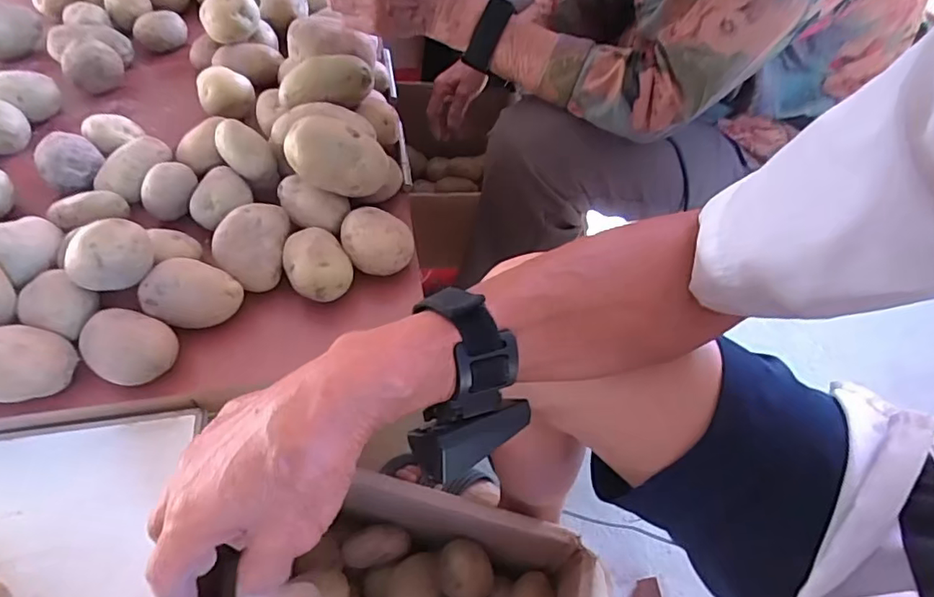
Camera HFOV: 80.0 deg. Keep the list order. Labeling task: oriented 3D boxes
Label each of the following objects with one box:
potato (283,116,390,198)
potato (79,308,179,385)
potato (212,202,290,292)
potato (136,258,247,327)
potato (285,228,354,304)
[{"bbox_3d":[-0.114,-0.120,0.490,0.080,0.067,0.050,8,53,0],"label":"potato"},{"bbox_3d":[-0.255,0.038,0.422,0.061,0.044,0.055,36,58,20],"label":"potato"},{"bbox_3d":[-0.186,-0.044,0.482,0.055,0.047,0.071,2,53,-5],"label":"potato"},{"bbox_3d":[-0.221,-0.002,0.451,0.072,0.045,0.044,0,53,-6],"label":"potato"},{"bbox_3d":[-0.128,-0.026,0.478,0.052,0.042,0.064,-19,57,-19],"label":"potato"}]

